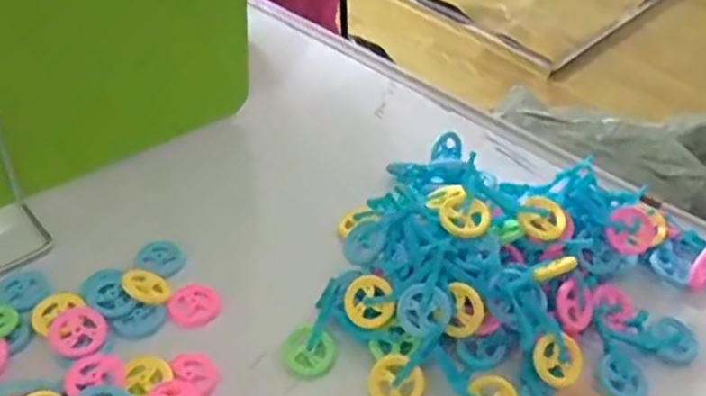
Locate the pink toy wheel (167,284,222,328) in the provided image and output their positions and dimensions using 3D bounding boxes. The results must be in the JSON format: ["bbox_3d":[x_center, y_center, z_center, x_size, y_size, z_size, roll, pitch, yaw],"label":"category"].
[{"bbox_3d":[-0.097,0.065,0.423,0.029,0.007,0.027,2,42,-2],"label":"pink toy wheel"}]

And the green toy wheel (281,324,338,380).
[{"bbox_3d":[-0.025,0.088,0.399,0.029,0.010,0.029,4,59,-7],"label":"green toy wheel"}]

